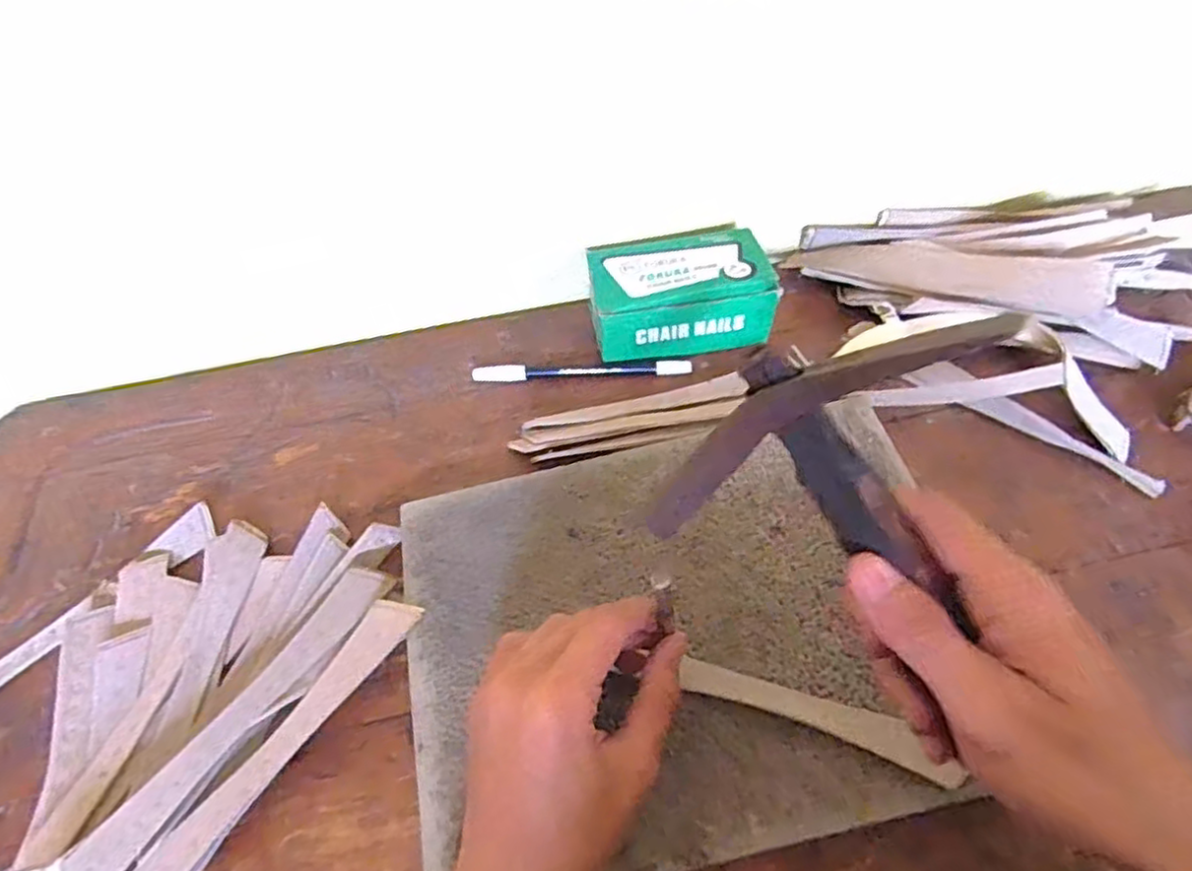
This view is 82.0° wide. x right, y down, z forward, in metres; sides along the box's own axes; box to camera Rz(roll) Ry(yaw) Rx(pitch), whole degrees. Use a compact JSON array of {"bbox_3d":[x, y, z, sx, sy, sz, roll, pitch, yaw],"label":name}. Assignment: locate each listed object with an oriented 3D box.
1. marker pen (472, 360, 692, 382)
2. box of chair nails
[{"bbox_3d":[-0.010,-0.045,0.474,0.150,0.007,0.011,-1,55,3],"label":"marker pen"},{"bbox_3d":[0.056,-0.100,0.482,0.120,0.049,0.083,-12,55,-5],"label":"box of chair nails"}]

